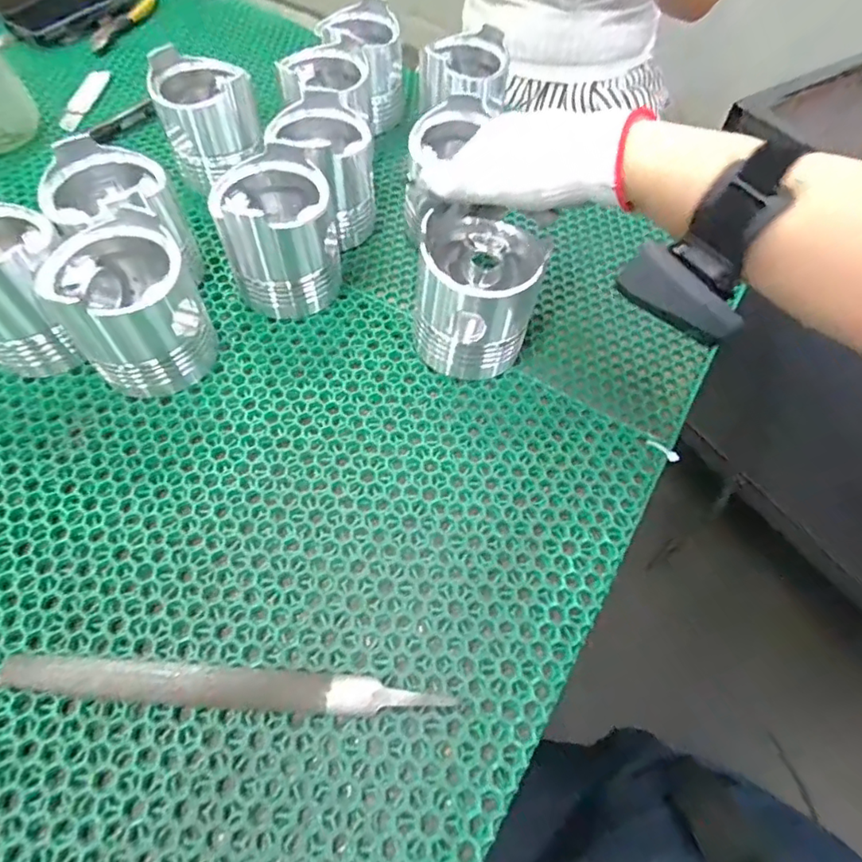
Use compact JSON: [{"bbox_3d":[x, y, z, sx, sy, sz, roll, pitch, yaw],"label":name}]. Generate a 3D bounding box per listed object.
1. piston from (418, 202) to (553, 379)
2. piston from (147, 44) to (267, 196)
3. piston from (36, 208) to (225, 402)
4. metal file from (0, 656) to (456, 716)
[{"bbox_3d":[0.035,-0.102,0.390,0.083,0.086,0.085,8,59,2],"label":"piston"},{"bbox_3d":[-0.208,-0.289,0.490,0.081,0.085,0.081,-27,64,-17],"label":"piston"},{"bbox_3d":[-0.205,-0.087,0.366,0.085,0.092,0.086,-22,63,-15],"label":"piston"},{"bbox_3d":[-0.111,0.137,0.283,0.233,0.009,0.019,4,59,0],"label":"metal file"}]

